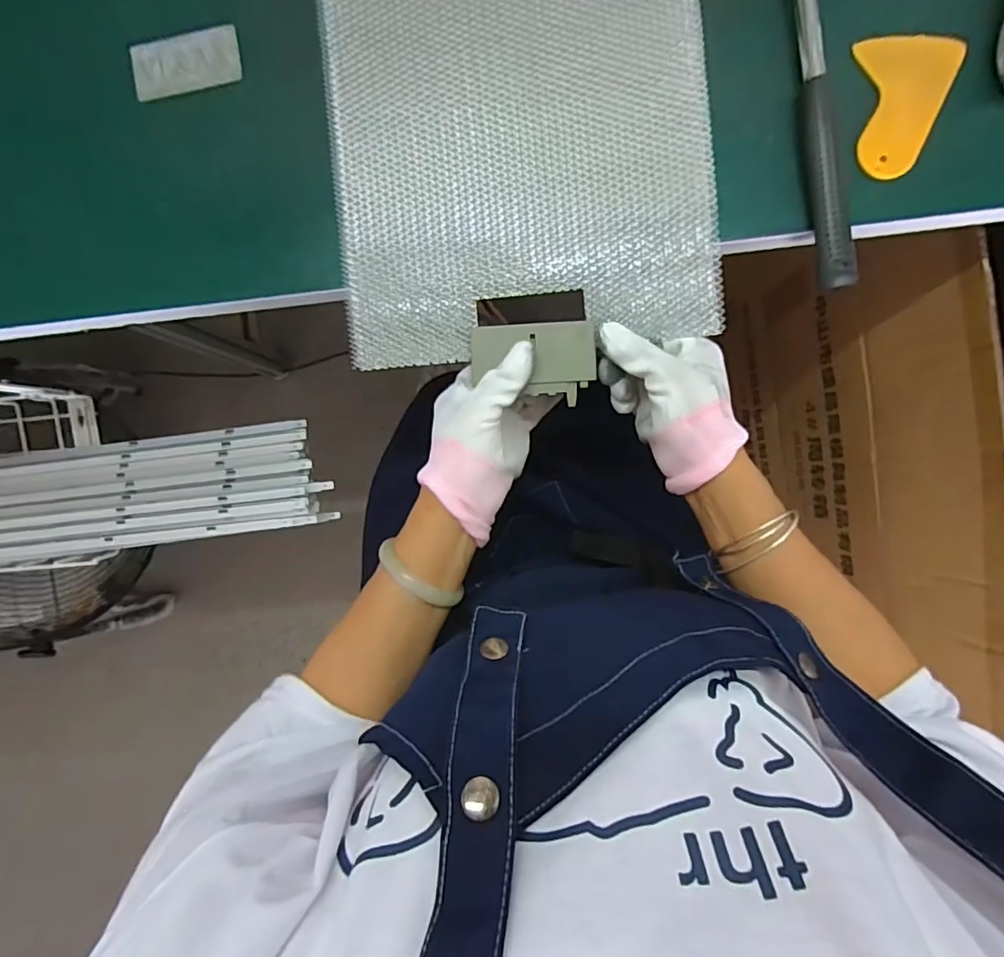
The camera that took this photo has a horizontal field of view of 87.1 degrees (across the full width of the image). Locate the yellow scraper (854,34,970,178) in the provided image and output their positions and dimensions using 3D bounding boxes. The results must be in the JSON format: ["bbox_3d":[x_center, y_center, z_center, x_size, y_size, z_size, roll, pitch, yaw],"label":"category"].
[{"bbox_3d":[0.268,-0.244,0.347,0.064,0.004,0.089,-3,92,4],"label":"yellow scraper"}]

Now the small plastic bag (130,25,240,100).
[{"bbox_3d":[-0.227,-0.298,0.380,0.078,0.005,0.038,-8,91,4],"label":"small plastic bag"}]

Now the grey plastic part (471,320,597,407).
[{"bbox_3d":[0.022,-0.080,0.366,0.084,0.007,0.053,-1,92,4],"label":"grey plastic part"}]

